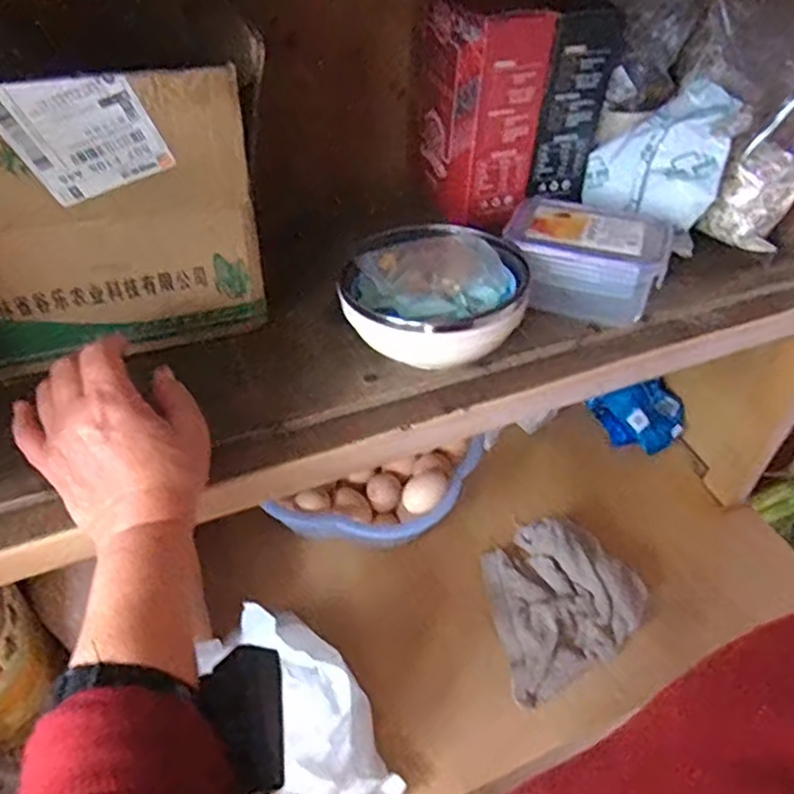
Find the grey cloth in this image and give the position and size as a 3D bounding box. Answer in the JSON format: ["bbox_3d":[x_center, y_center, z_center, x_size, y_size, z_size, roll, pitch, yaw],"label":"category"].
[{"bbox_3d":[0.163,0.210,0.716,0.185,0.034,0.154,-28,52,-27],"label":"grey cloth"}]

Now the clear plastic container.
[{"bbox_3d":[0.158,-0.116,0.573,0.131,0.059,0.100,19,47,16],"label":"clear plastic container"}]

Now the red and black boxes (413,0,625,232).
[{"bbox_3d":[0.107,-0.291,0.667,0.161,0.182,0.144,-18,48,-19],"label":"red and black boxes"}]

